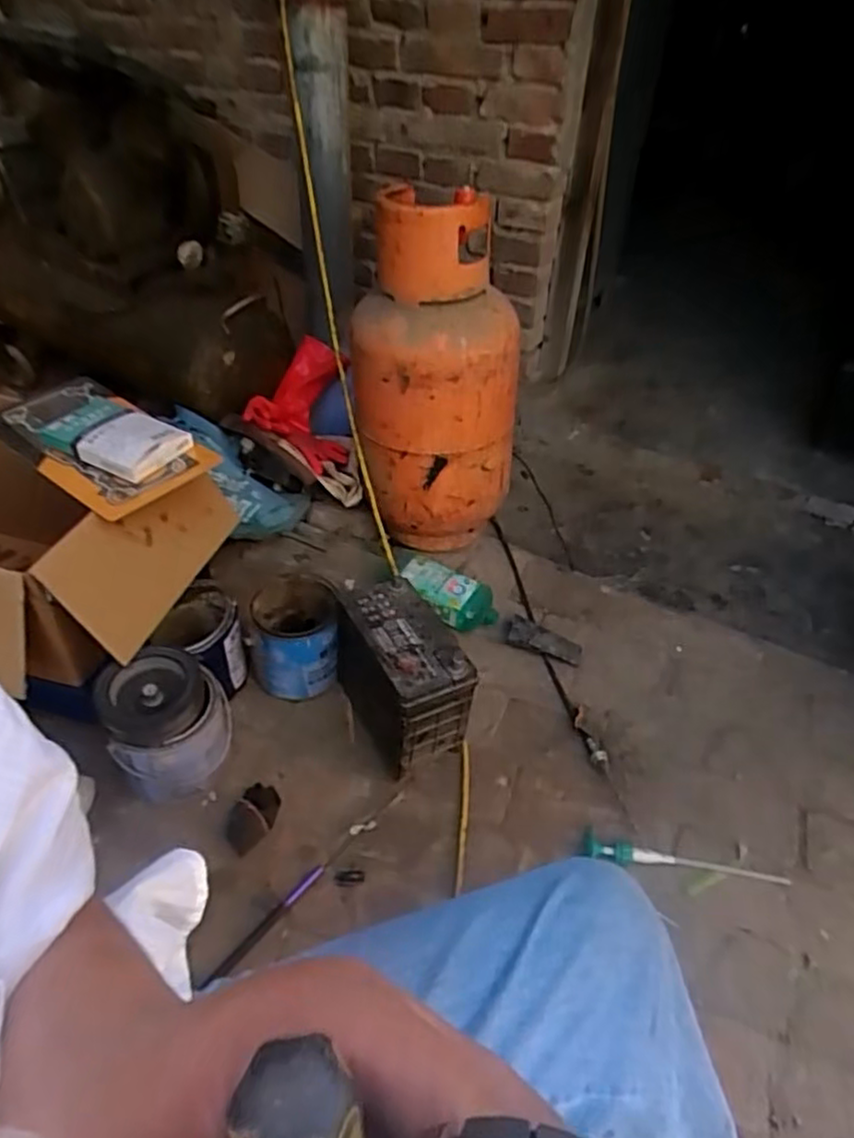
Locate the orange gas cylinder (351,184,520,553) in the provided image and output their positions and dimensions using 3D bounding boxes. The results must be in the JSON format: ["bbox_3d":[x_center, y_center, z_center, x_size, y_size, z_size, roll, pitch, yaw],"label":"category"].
[{"bbox_3d":[0.014,-0.343,1.302,0.287,0.630,0.272,-1,42,-6],"label":"orange gas cylinder"}]

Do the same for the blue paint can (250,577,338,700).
[{"bbox_3d":[-0.225,0.115,1.185,0.138,0.145,0.159,-3,42,-8],"label":"blue paint can"}]

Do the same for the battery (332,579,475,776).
[{"bbox_3d":[-0.041,0.163,1.089,0.123,0.198,0.244,-19,47,-24],"label":"battery"}]

